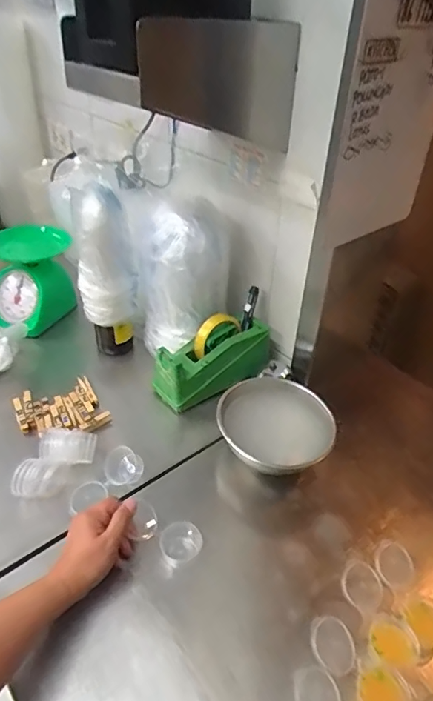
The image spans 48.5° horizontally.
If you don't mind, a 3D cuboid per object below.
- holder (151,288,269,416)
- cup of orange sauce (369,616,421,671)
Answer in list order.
[{"bbox_3d":[0.000,0.007,0.822,0.214,0.117,0.084,-21,43,-28],"label":"holder"},{"bbox_3d":[0.189,0.311,0.516,0.046,0.025,0.055,5,37,3],"label":"cup of orange sauce"}]

